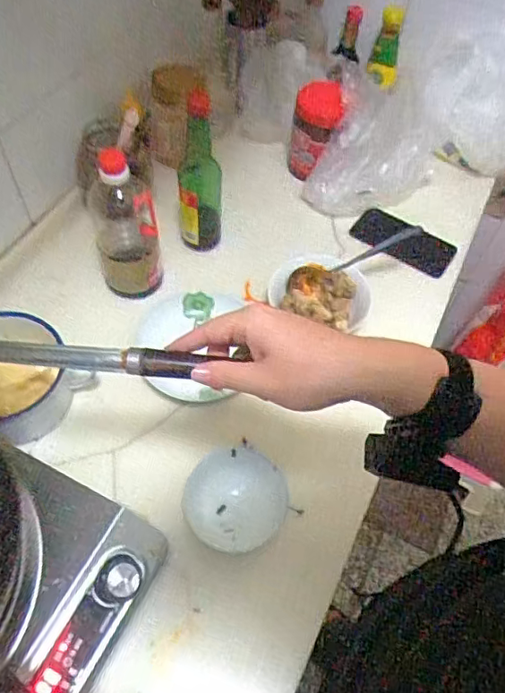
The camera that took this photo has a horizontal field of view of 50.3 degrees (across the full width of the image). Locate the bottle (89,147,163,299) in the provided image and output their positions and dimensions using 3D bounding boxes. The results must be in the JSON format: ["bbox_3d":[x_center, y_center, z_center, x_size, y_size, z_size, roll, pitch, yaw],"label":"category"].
[{"bbox_3d":[-0.172,-0.163,0.721,0.085,0.205,0.075,-13,57,-11],"label":"bottle"}]

